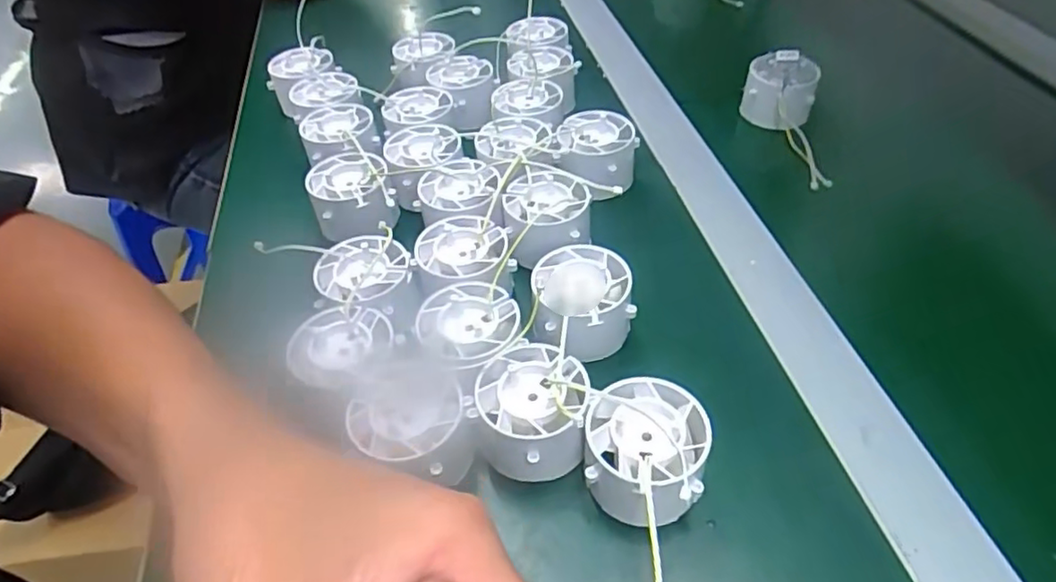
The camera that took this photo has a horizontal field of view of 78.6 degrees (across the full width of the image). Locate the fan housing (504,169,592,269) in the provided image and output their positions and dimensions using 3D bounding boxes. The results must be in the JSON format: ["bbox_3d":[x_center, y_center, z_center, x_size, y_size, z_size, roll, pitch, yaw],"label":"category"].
[{"bbox_3d":[0.011,-0.042,0.370,0.046,0.030,0.045,-5,46,-2],"label":"fan housing"}]

